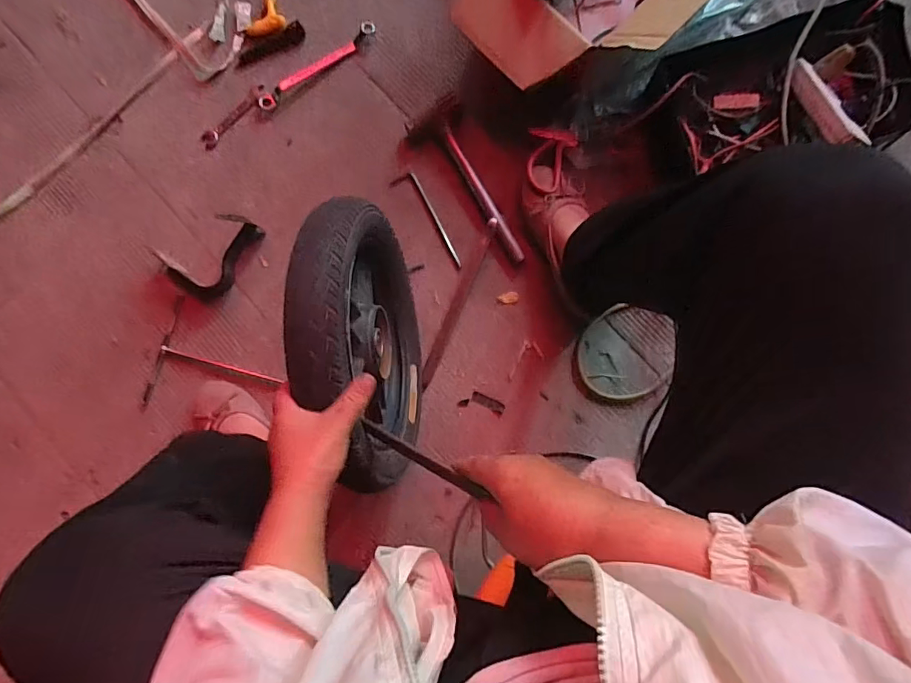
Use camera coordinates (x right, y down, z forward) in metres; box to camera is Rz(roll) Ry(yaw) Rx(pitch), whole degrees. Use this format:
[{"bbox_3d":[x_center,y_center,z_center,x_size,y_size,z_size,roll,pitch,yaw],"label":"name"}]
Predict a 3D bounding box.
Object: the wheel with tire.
[{"bbox_3d":[-0.106,0.005,0.593,0.061,0.316,0.306,-6,91,7],"label":"wheel with tire"}]

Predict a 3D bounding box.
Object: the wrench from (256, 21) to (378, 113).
[{"bbox_3d":[-0.232,-0.459,0.817,0.227,0.012,0.031,-32,85,0],"label":"wrench"}]

